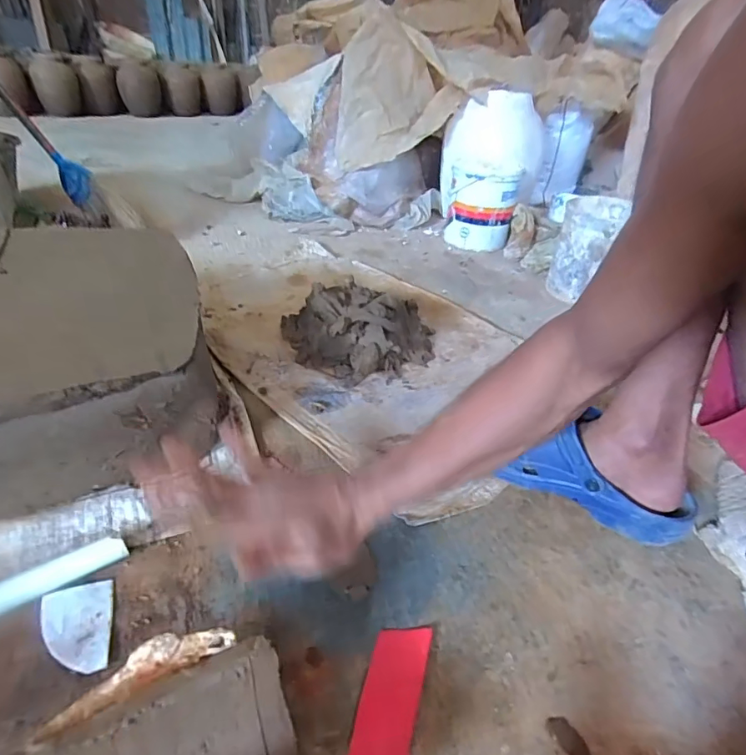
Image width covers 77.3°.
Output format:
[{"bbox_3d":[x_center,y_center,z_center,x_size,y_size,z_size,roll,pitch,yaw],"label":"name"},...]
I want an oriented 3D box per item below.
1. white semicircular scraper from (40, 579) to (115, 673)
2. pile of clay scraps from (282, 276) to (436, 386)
[{"bbox_3d":[-0.251,0.212,0.395,0.053,0.004,0.078,-6,39,-24],"label":"white semicircular scraper"},{"bbox_3d":[-0.016,-0.080,0.746,0.255,0.094,0.160,-1,36,-8],"label":"pile of clay scraps"}]

